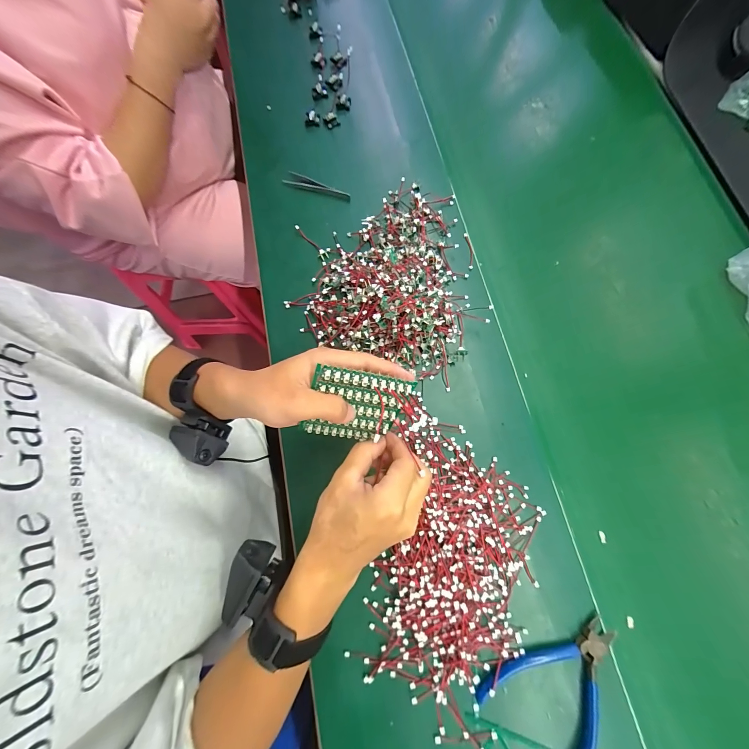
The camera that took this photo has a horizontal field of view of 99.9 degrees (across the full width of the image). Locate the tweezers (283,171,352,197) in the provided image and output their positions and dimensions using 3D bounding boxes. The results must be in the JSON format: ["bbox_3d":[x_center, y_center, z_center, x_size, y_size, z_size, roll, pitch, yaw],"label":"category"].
[{"bbox_3d":[-0.084,-0.276,0.461,0.103,0.015,0.017,22,77,6],"label":"tweezers"}]

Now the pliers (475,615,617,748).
[{"bbox_3d":[0.179,0.294,0.298,0.105,0.015,0.134,43,80,12],"label":"pliers"}]

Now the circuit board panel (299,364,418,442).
[{"bbox_3d":[-0.017,0.030,0.273,0.080,0.083,0.006,12,43,-15],"label":"circuit board panel"}]

